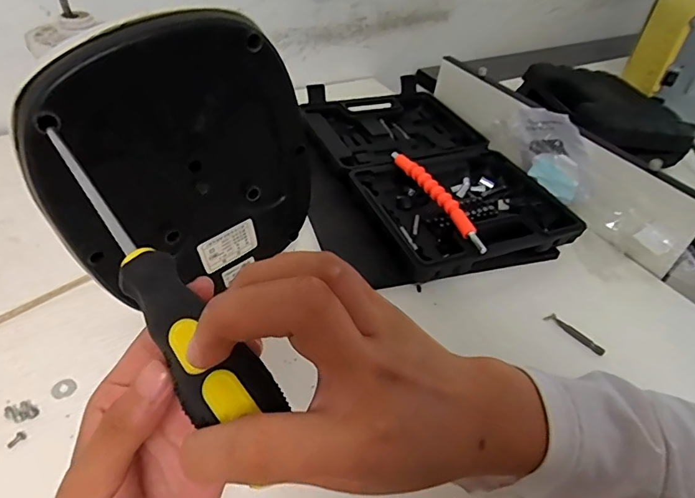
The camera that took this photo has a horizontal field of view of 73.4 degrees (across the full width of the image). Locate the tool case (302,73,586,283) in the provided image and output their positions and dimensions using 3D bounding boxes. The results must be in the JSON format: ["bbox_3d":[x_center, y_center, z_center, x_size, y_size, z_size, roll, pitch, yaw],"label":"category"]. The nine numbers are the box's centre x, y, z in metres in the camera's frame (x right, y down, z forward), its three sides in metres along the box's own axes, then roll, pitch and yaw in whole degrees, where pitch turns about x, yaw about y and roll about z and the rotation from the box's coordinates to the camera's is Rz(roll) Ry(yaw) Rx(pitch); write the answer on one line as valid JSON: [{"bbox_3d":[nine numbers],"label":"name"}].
[{"bbox_3d":[0.092,-0.107,0.574,0.218,0.044,0.361,-12,45,-21],"label":"tool case"}]

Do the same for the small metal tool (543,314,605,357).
[{"bbox_3d":[0.209,0.078,0.429,0.007,0.008,0.056,-30,54,-32],"label":"small metal tool"}]

